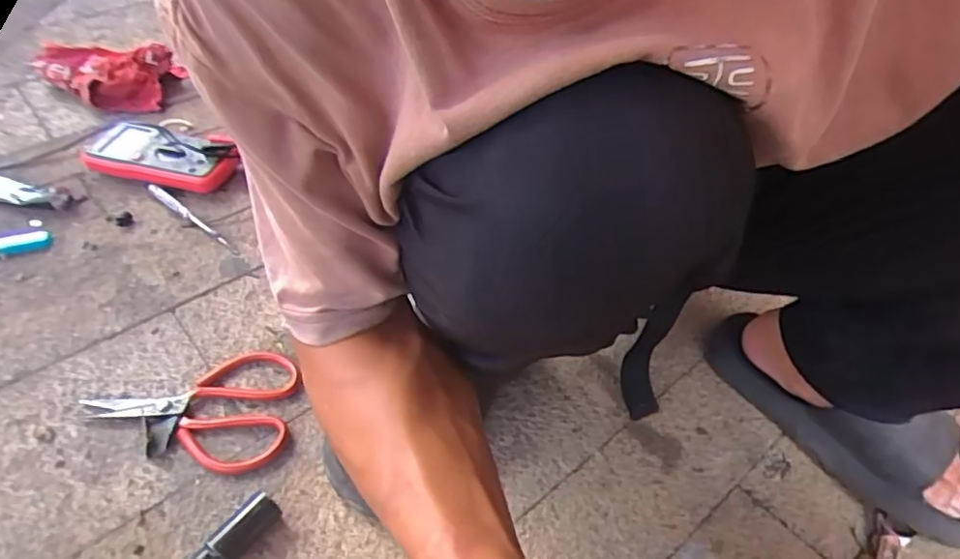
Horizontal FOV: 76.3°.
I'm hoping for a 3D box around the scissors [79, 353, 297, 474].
[{"bbox_3d":[-0.266,0.111,0.572,0.185,0.012,0.123,8,45,5],"label":"scissors"}]

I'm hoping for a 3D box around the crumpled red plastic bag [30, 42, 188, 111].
[{"bbox_3d":[-0.580,-0.319,0.929,0.214,0.052,0.136,7,45,3],"label":"crumpled red plastic bag"}]

